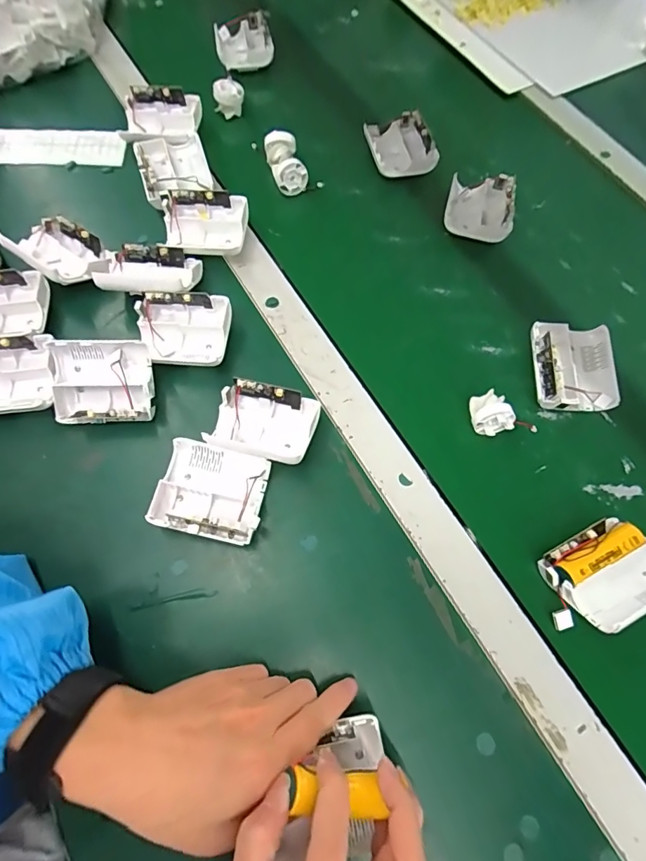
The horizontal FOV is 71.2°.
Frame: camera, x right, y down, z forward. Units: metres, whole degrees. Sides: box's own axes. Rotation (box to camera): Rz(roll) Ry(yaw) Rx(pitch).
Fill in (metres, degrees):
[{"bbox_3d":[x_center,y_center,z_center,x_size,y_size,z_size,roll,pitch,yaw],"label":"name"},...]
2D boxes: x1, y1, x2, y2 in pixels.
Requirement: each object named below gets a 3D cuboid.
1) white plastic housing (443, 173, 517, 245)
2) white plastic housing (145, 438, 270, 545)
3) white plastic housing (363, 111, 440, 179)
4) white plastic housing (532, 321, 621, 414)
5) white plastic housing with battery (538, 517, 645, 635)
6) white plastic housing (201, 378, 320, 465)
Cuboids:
[{"bbox_3d":[0.168,-0.242,0.489,0.068,0.034,0.084,15,68,5],"label":"white plastic housing"},{"bbox_3d":[-0.087,0.049,0.355,0.079,0.037,0.068,12,68,3],"label":"white plastic housing"},{"bbox_3d":[0.086,-0.324,0.516,0.070,0.033,0.079,-10,68,-6],"label":"white plastic housing"},{"bbox_3d":[0.228,-0.057,0.413,0.074,0.037,0.080,0,67,-2],"label":"white plastic housing"},{"bbox_3d":[0.220,0.107,0.346,0.092,0.035,0.065,-24,70,-11],"label":"white plastic housing with battery"},{"bbox_3d":[-0.048,-0.005,0.375,0.079,0.038,0.063,15,68,4],"label":"white plastic housing"}]

